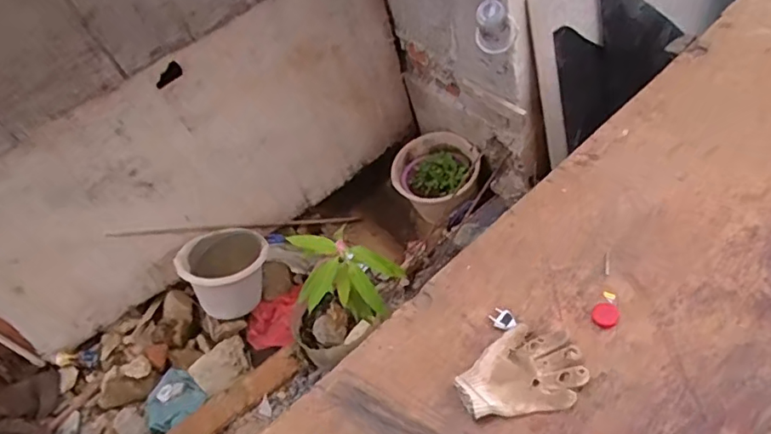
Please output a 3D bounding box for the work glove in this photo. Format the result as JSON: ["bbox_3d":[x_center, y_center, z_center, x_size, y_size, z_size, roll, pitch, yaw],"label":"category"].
[{"bbox_3d":[0.207,0.234,0.875,0.190,0.043,0.134,-9,47,8],"label":"work glove"}]

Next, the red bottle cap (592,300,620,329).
[{"bbox_3d":[0.353,0.157,0.906,0.040,0.009,0.047,22,58,31],"label":"red bottle cap"}]

